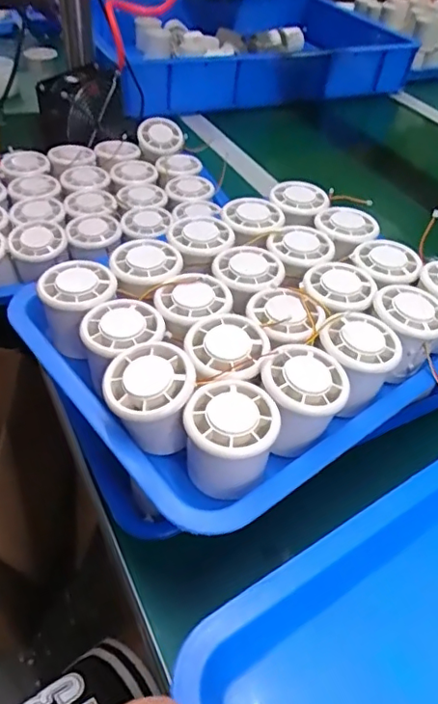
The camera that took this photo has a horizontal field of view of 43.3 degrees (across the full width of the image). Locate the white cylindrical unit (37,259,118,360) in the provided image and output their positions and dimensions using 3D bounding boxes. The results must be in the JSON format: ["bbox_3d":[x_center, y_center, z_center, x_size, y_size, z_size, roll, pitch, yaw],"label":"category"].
[{"bbox_3d":[-0.107,-0.032,0.425,0.053,0.055,0.052,3,44,-3],"label":"white cylindrical unit"}]

